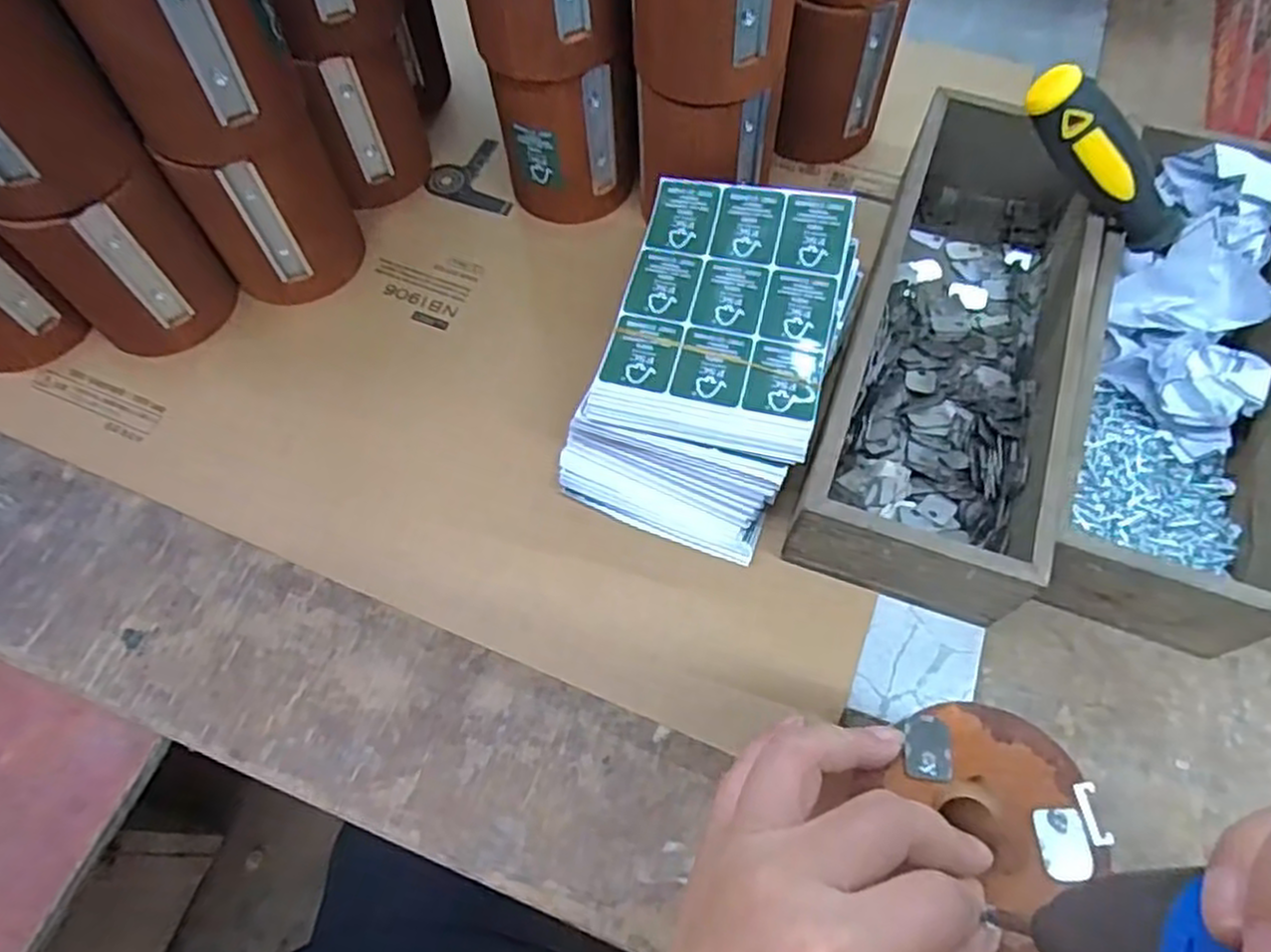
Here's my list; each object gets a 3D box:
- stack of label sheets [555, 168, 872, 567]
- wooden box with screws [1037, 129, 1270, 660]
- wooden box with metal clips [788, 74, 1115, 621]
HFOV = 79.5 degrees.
[{"bbox_3d":[0.041,-0.059,0.395,0.110,0.072,0.175,18,67,11],"label":"stack of label sheets"},{"bbox_3d":[0.272,-0.057,0.388,0.099,0.071,0.280,21,67,12],"label":"wooden box with screws"},{"bbox_3d":[0.172,-0.079,0.404,0.100,0.071,0.306,19,67,11],"label":"wooden box with metal clips"}]

